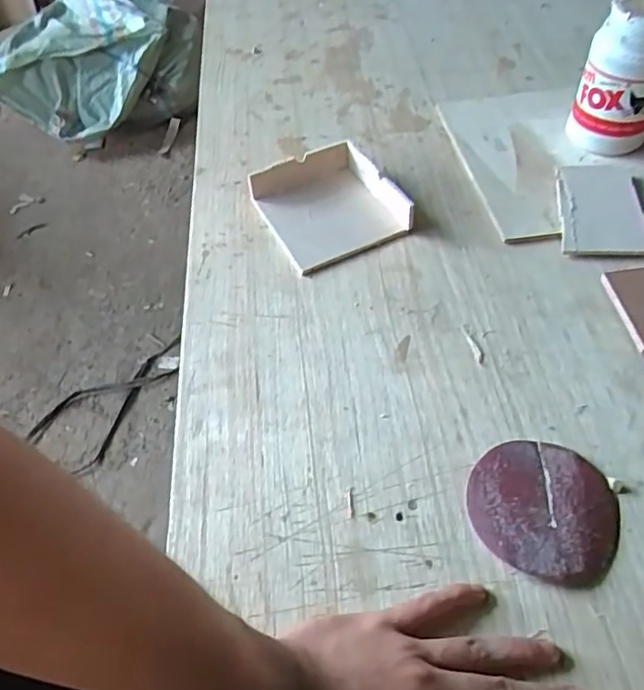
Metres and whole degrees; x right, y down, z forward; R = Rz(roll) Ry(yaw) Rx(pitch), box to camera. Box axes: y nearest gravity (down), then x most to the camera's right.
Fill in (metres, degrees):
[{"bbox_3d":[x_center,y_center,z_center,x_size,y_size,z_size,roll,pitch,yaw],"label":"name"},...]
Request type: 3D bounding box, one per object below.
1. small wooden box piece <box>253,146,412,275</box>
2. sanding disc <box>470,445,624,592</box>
[{"bbox_3d":[0.006,-0.140,0.576,0.120,0.033,0.123,-23,54,-15],"label":"small wooden box piece"},{"bbox_3d":[0.147,0.109,0.394,0.094,0.010,0.093,-1,49,1],"label":"sanding disc"}]

